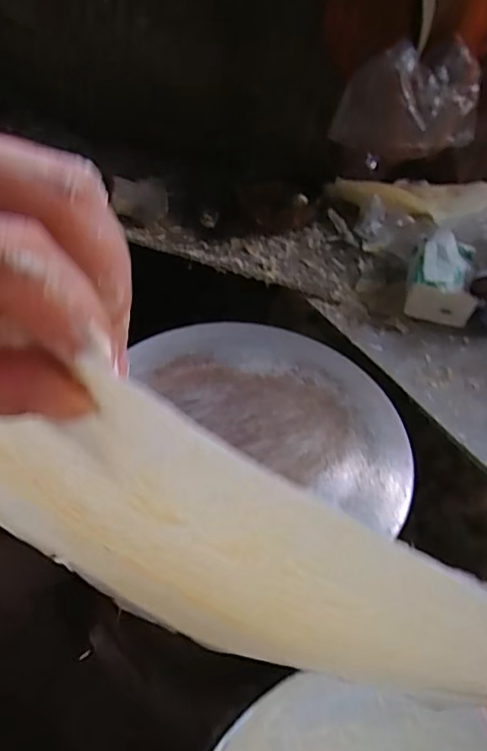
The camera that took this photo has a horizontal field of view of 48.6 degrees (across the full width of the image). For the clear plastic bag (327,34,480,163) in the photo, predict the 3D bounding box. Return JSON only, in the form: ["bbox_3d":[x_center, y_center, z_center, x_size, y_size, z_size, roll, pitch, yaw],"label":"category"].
[{"bbox_3d":[0.222,-0.365,0.743,0.188,0.139,0.075,-1,47,-8],"label":"clear plastic bag"}]

